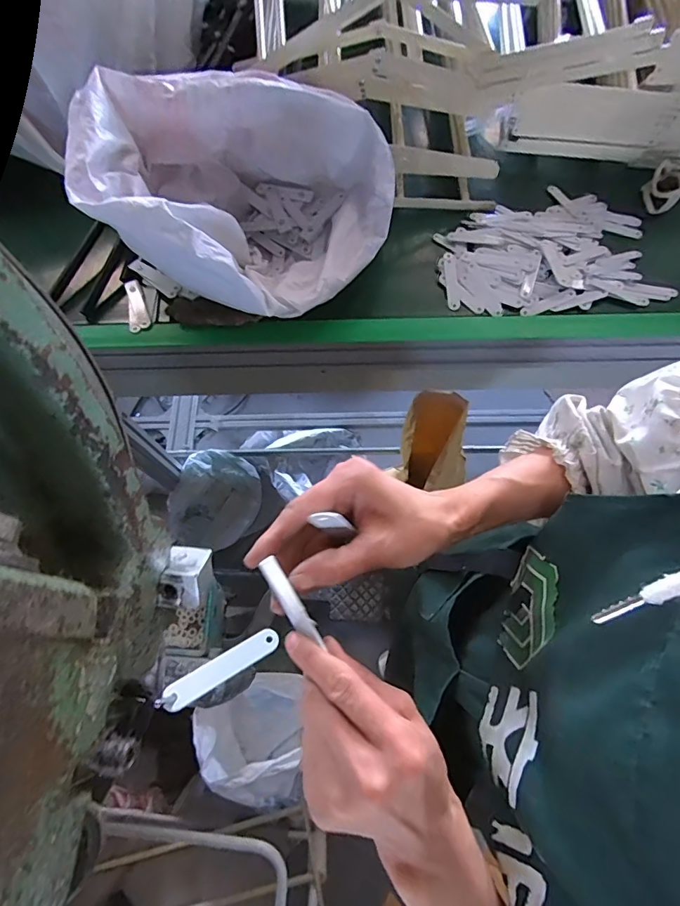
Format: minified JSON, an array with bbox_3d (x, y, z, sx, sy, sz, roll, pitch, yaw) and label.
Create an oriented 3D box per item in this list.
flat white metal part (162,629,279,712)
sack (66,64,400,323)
[{"bbox_3d":[-0.085,0.158,0.330,0.085,0.010,0.018,-23,69,-27],"label":"flat white metal part"},{"bbox_3d":[-0.116,-0.334,0.608,0.357,0.222,0.305,7,69,5],"label":"sack"}]

